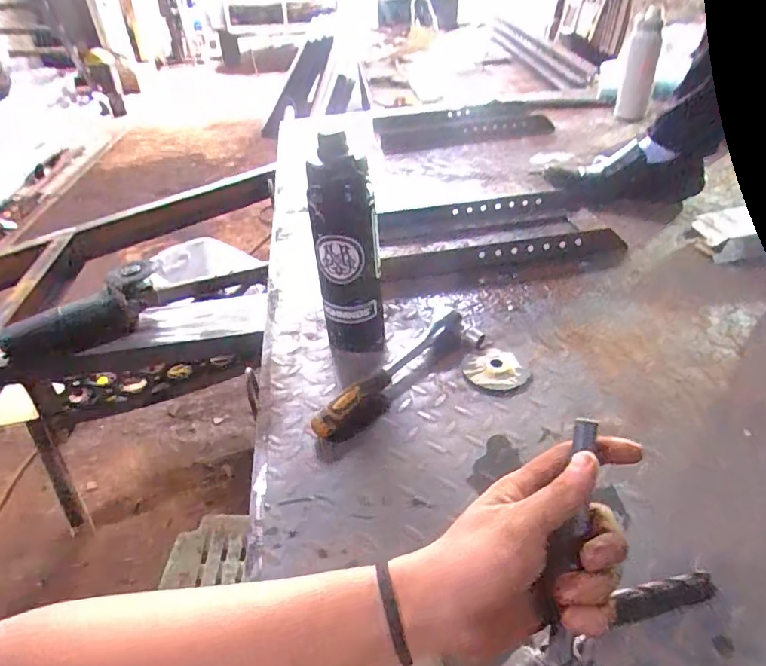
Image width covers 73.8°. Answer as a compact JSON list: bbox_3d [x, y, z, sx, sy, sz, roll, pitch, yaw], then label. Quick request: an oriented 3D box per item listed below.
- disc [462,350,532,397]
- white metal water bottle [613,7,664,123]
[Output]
[{"bbox_3d":[0.134,0.047,0.604,0.071,0.005,0.075,-3,36,2],"label":"disc"},{"bbox_3d":[0.695,-0.724,1.383,0.080,0.247,0.078,16,41,26],"label":"white metal water bottle"}]

